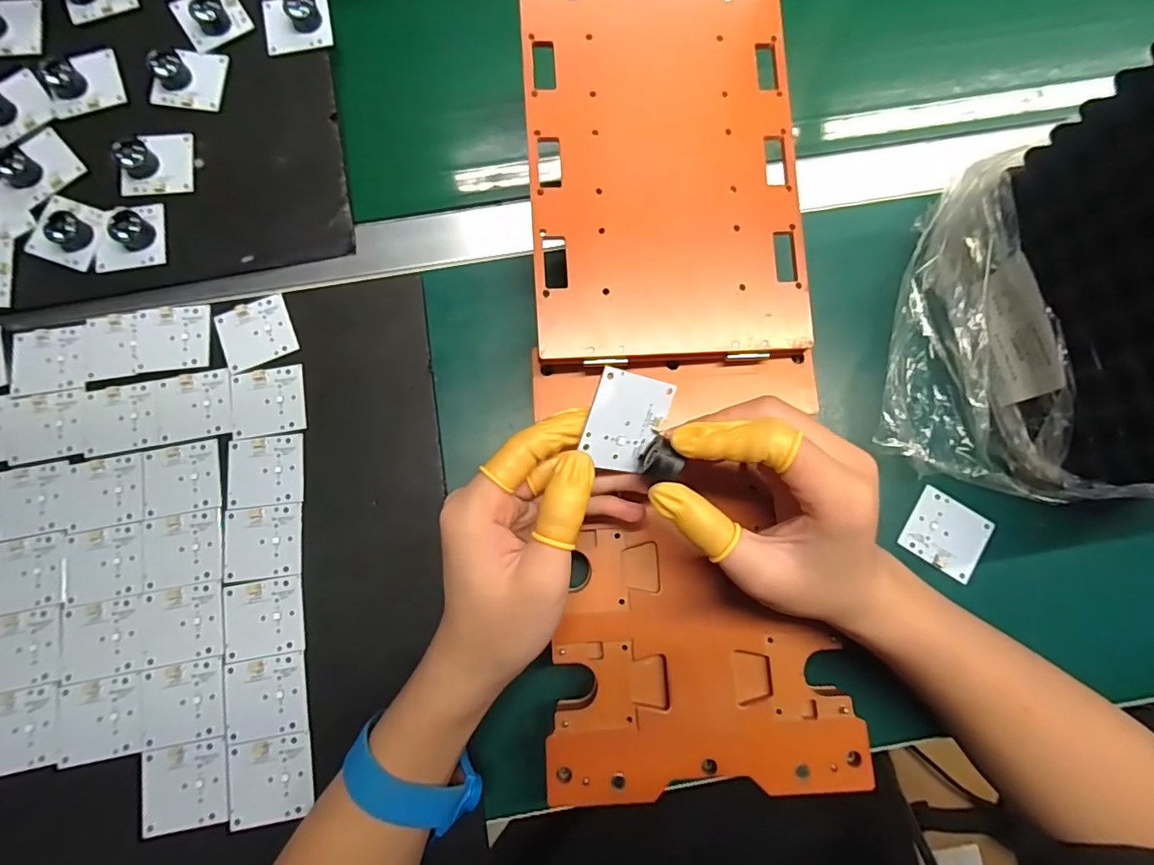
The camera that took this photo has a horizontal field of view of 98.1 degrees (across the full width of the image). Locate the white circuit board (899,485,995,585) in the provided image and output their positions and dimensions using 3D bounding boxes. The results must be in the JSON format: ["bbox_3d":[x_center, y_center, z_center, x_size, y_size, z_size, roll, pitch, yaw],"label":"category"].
[{"bbox_3d":[0.232,0.064,0.315,0.046,0.004,0.044,35,80,6],"label":"white circuit board"}]

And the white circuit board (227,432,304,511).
[{"bbox_3d":[-0.197,0.024,0.315,0.045,0.004,0.044,-7,79,-2],"label":"white circuit board"}]

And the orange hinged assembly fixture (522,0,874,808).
[{"bbox_3d":[0.056,-0.042,0.282,0.165,0.047,0.460,-3,79,-1],"label":"orange hinged assembly fixture"}]

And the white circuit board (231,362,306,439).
[{"bbox_3d":[-0.200,-0.020,0.324,0.046,0.004,0.044,-10,79,-3],"label":"white circuit board"}]

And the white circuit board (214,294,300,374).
[{"bbox_3d":[-0.217,-0.067,0.337,0.047,0.004,0.045,-23,80,-5],"label":"white circuit board"}]

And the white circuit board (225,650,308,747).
[{"bbox_3d":[-0.181,0.153,0.290,0.045,0.004,0.043,-9,79,-3],"label":"white circuit board"}]

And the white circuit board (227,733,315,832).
[{"bbox_3d":[-0.172,0.196,0.280,0.046,0.004,0.043,-8,79,-2],"label":"white circuit board"}]

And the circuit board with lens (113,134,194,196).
[{"bbox_3d":[-0.298,-0.191,0.348,0.047,0.020,0.040,-10,79,-3],"label":"circuit board with lens"}]

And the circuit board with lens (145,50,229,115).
[{"bbox_3d":[-0.281,-0.258,0.358,0.041,0.021,0.048,6,79,0],"label":"circuit board with lens"}]

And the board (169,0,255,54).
[{"bbox_3d":[-0.270,-0.310,0.363,0.045,0.016,0.046,-33,81,-7],"label":"board"}]

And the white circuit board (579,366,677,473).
[{"bbox_3d":[0.024,-0.004,0.234,0.043,0.004,0.045,10,103,-32],"label":"white circuit board"}]

